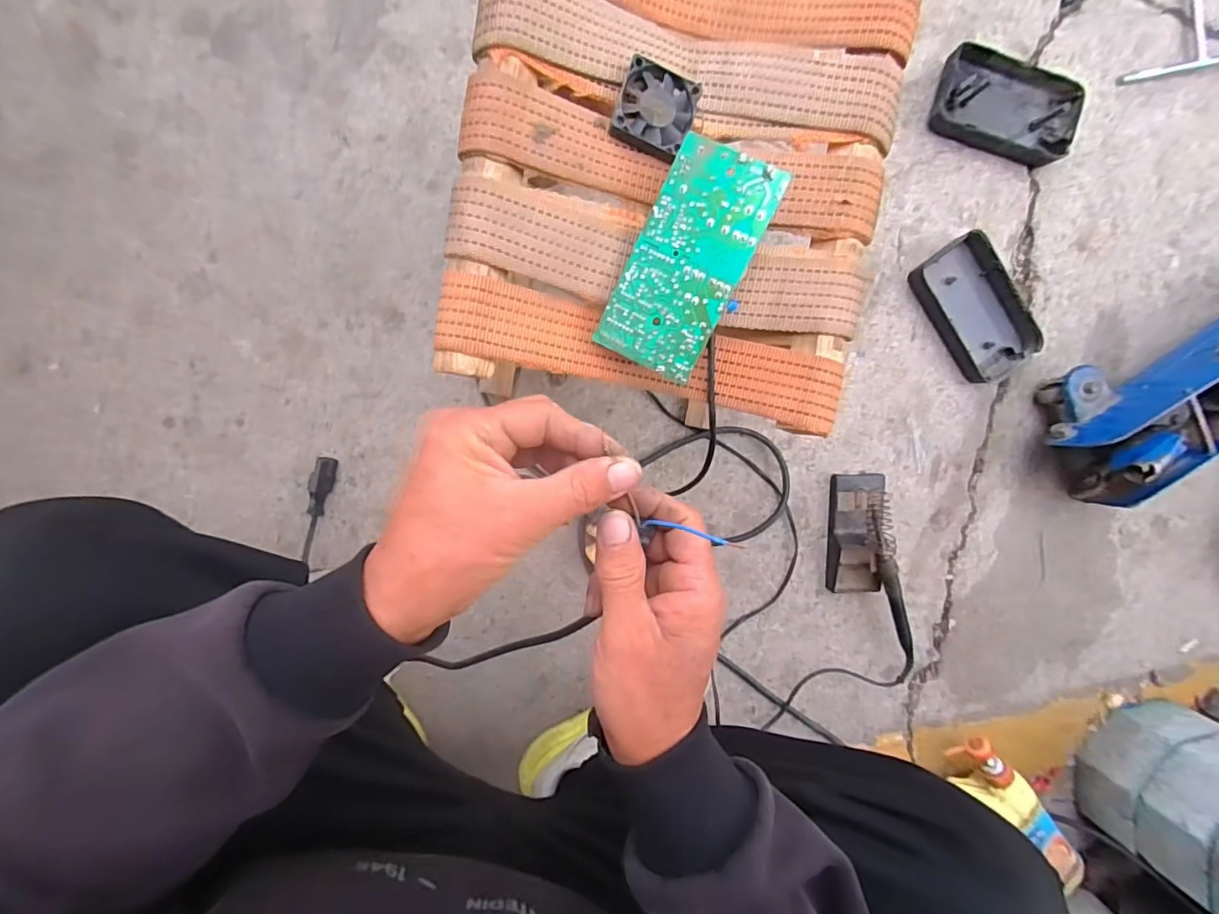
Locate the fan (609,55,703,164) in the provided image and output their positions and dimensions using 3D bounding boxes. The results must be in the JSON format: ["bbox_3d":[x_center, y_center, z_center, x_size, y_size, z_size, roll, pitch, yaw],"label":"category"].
[{"bbox_3d":[0.030,-0.224,0.351,0.049,0.014,0.053,18,96,-8],"label":"fan"}]

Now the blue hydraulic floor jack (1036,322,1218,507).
[{"bbox_3d":[0.700,-0.103,0.641,0.381,0.148,0.141,-34,100,-1],"label":"blue hydraulic floor jack"}]

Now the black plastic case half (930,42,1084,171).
[{"bbox_3d":[0.472,-0.417,0.646,0.171,0.031,0.105,16,94,-6],"label":"black plastic case half"}]

